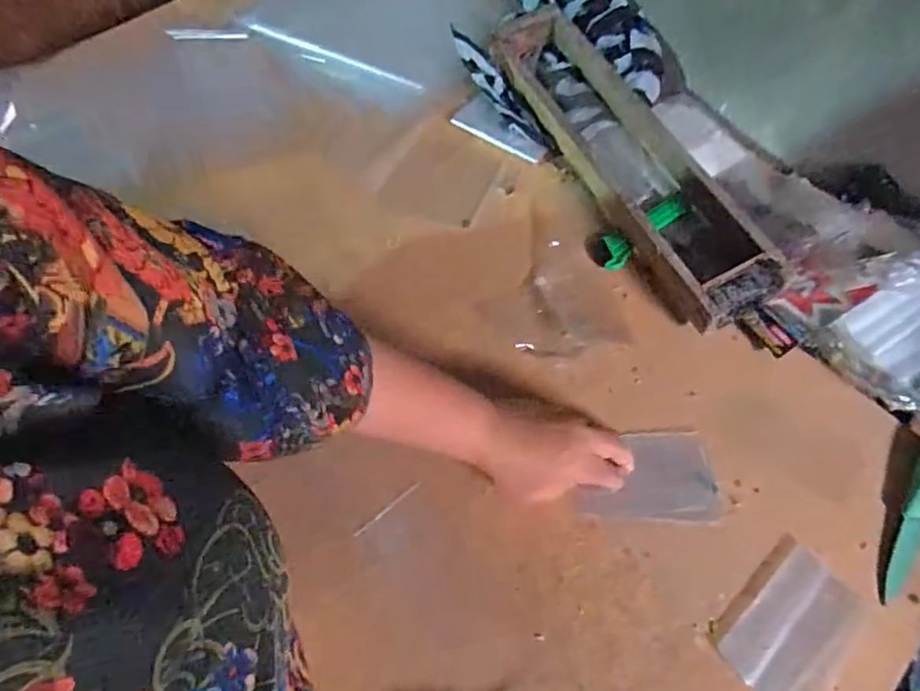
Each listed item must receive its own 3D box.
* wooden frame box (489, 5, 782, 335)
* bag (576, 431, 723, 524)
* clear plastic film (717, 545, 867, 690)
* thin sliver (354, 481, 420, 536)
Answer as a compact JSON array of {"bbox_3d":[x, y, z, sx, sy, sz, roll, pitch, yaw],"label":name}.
[{"bbox_3d":[0.166,-0.208,0.618,0.107,0.054,0.441,-24,65,-13],"label":"wooden frame box"},{"bbox_3d":[0.154,0.108,0.484,0.114,0.004,0.074,0,62,-4],"label":"bag"},{"bbox_3d":[0.248,0.210,0.430,0.109,0.004,0.065,-37,69,-18],"label":"clear plastic film"},{"bbox_3d":[-0.057,0.129,0.463,0.064,0.004,0.004,-36,69,-17],"label":"thin sliver"}]

